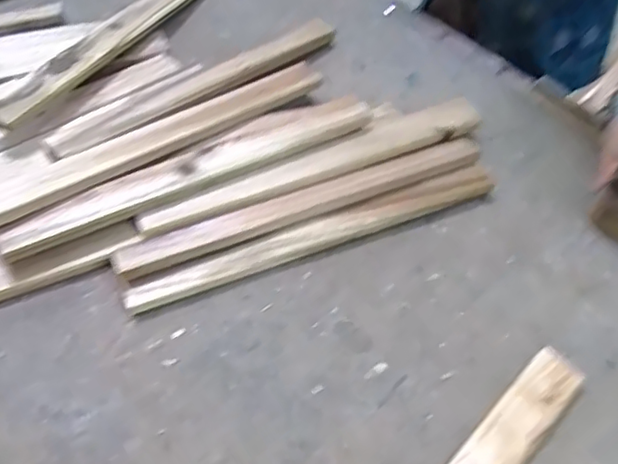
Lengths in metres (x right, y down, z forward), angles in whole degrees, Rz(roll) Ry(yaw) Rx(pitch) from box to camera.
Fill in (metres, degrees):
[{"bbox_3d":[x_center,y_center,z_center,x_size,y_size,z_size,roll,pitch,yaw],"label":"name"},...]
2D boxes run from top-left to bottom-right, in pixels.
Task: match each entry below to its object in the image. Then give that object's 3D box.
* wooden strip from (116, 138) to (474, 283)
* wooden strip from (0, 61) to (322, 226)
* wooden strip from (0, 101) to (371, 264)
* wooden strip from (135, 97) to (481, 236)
[{"bbox_3d":[0.002,-0.030,0.733,0.457,0.024,0.046,-19,59,-18],"label":"wooden strip"},{"bbox_3d":[-0.169,-0.121,0.753,0.458,0.014,0.059,-30,62,-28],"label":"wooden strip"},{"bbox_3d":[-0.128,-0.073,0.722,0.447,0.018,0.047,-23,60,-20],"label":"wooden strip"},{"bbox_3d":[0.014,-0.084,0.753,0.449,0.009,0.044,-20,74,-17],"label":"wooden strip"}]

